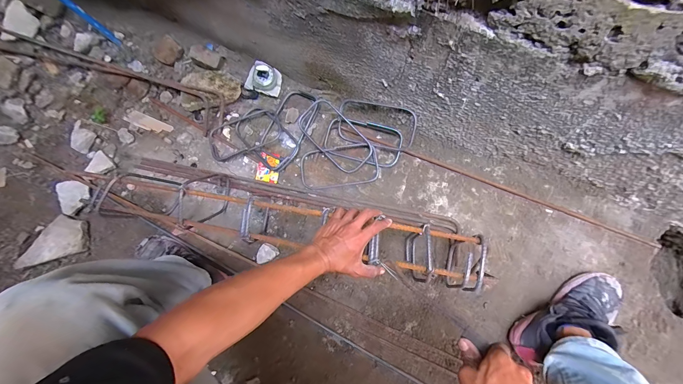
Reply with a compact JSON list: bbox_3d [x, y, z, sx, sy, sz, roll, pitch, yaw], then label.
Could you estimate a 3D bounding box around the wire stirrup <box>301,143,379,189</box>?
[{"bbox_3d":[-0.007,-0.070,0.768,0.207,0.024,0.108,-7,81,3],"label":"wire stirrup"}]

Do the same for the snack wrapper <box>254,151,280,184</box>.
[{"bbox_3d":[-0.202,-0.069,0.805,0.063,0.013,0.083,9,73,3],"label":"snack wrapper"}]

